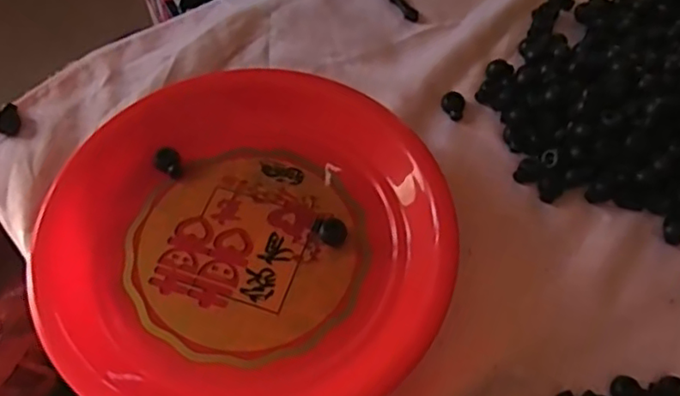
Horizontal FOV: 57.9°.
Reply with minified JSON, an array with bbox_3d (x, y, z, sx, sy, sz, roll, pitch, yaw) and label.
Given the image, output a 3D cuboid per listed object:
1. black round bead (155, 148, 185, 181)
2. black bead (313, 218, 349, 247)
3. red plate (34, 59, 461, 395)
[{"bbox_3d":[-0.122,-0.025,0.437,0.017,0.012,0.022,-19,67,-12],"label":"black round bead"},{"bbox_3d":[-0.006,0.022,0.409,0.022,0.013,0.016,4,64,-1],"label":"black bead"},{"bbox_3d":[-0.064,0.022,0.410,0.250,0.046,0.267,1,64,-3],"label":"red plate"}]

